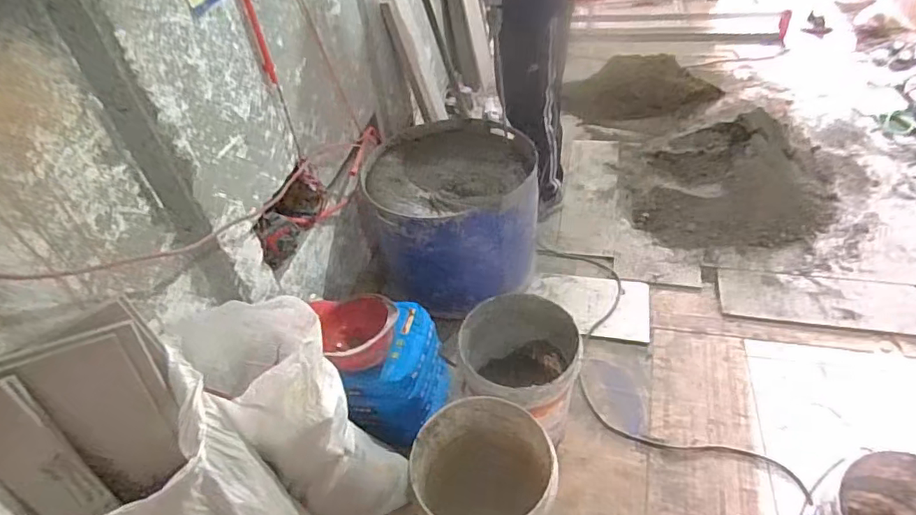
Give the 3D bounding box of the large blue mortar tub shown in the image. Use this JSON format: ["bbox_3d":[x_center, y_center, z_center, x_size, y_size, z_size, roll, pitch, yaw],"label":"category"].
[{"bbox_3d":[-0.007,-0.151,1.909,0.536,0.460,0.575,-4,43,4],"label":"large blue mortar tub"}]

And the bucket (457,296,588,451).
[{"bbox_3d":[0.172,0.328,1.503,0.316,0.319,0.349,4,45,12],"label":"bucket"}]

